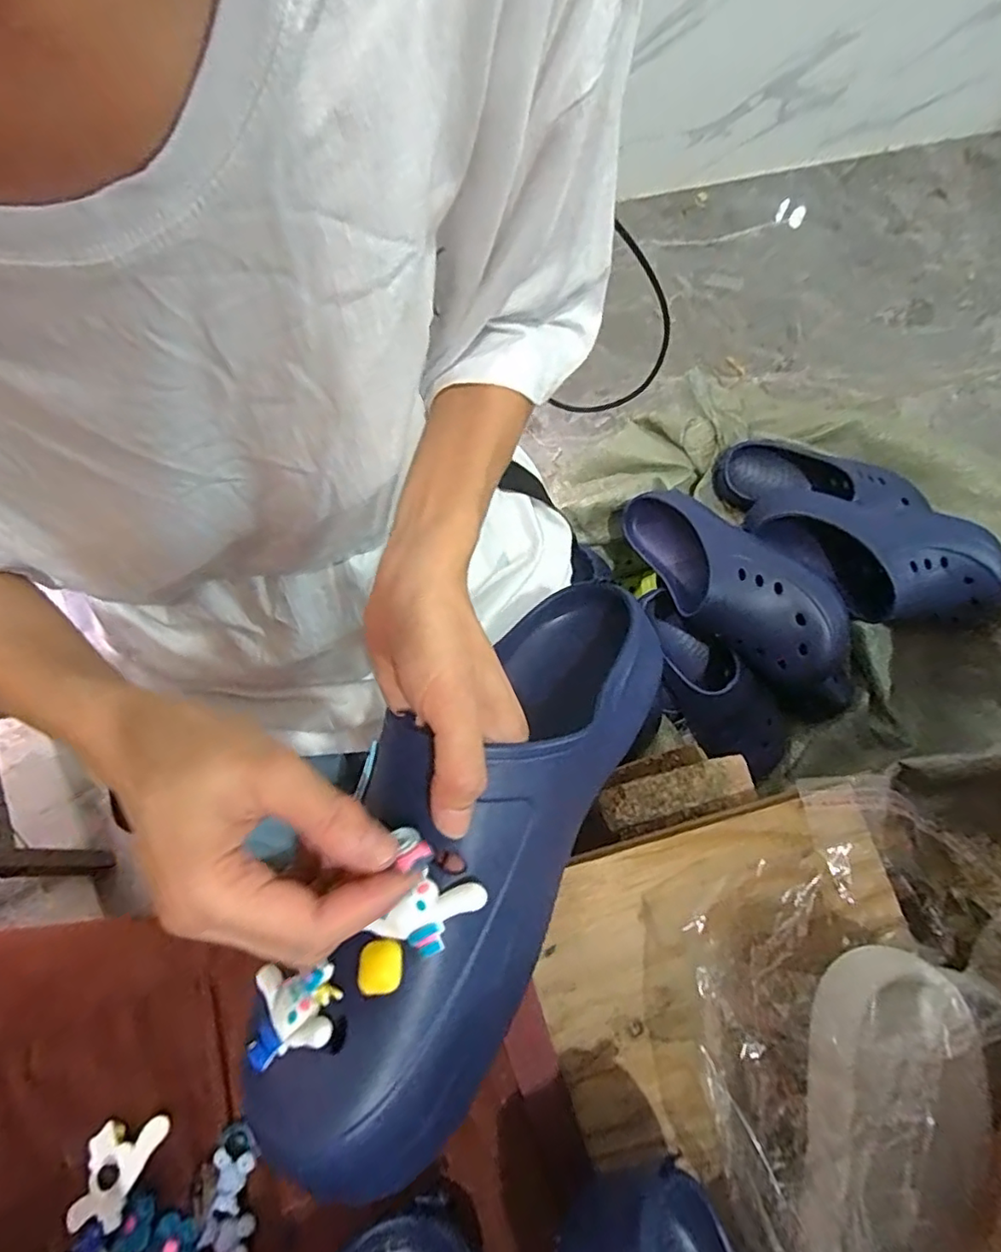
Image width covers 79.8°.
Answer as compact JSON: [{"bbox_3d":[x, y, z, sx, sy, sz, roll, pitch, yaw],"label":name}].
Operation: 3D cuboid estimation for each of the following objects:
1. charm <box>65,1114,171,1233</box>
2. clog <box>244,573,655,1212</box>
[{"bbox_3d":[-0.191,0.267,0.292,0.033,0.013,0.057,22,73,6],"label":"charm"},{"bbox_3d":[-0.006,0.083,0.282,0.106,0.078,0.291,29,57,8],"label":"clog"}]

